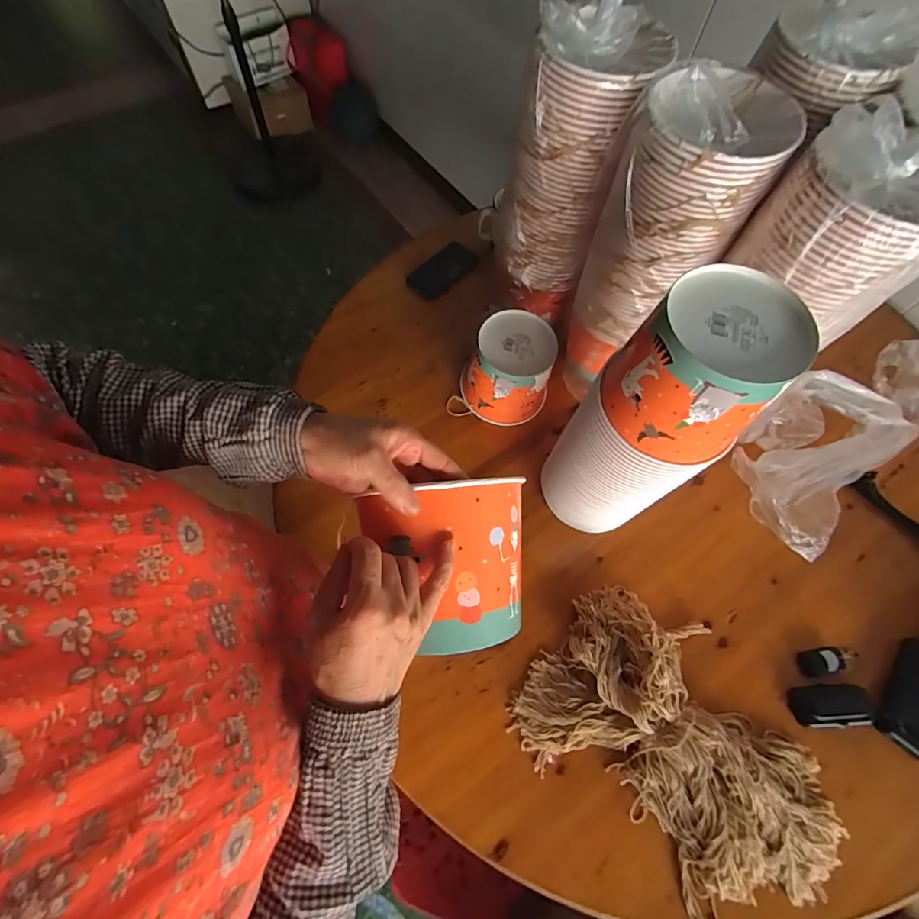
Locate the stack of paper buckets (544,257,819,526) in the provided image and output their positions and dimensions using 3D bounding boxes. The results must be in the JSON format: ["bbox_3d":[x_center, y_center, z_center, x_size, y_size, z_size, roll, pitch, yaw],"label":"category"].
[{"bbox_3d":[0.227,-0.036,0.550,0.145,0.382,0.149,-37,73,-18],"label":"stack of paper buckets"}]

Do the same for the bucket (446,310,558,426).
[{"bbox_3d":[0.080,-0.156,0.768,0.153,0.149,0.138,16,66,4],"label":"bucket"}]

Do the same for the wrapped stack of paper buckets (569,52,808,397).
[{"bbox_3d":[0.272,-0.295,0.648,0.168,0.413,0.155,-6,66,-6],"label":"wrapped stack of paper buckets"}]

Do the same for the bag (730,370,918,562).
[{"bbox_3d":[0.620,-0.009,0.772,0.372,0.059,0.195,-38,73,-18],"label":"bag"}]

